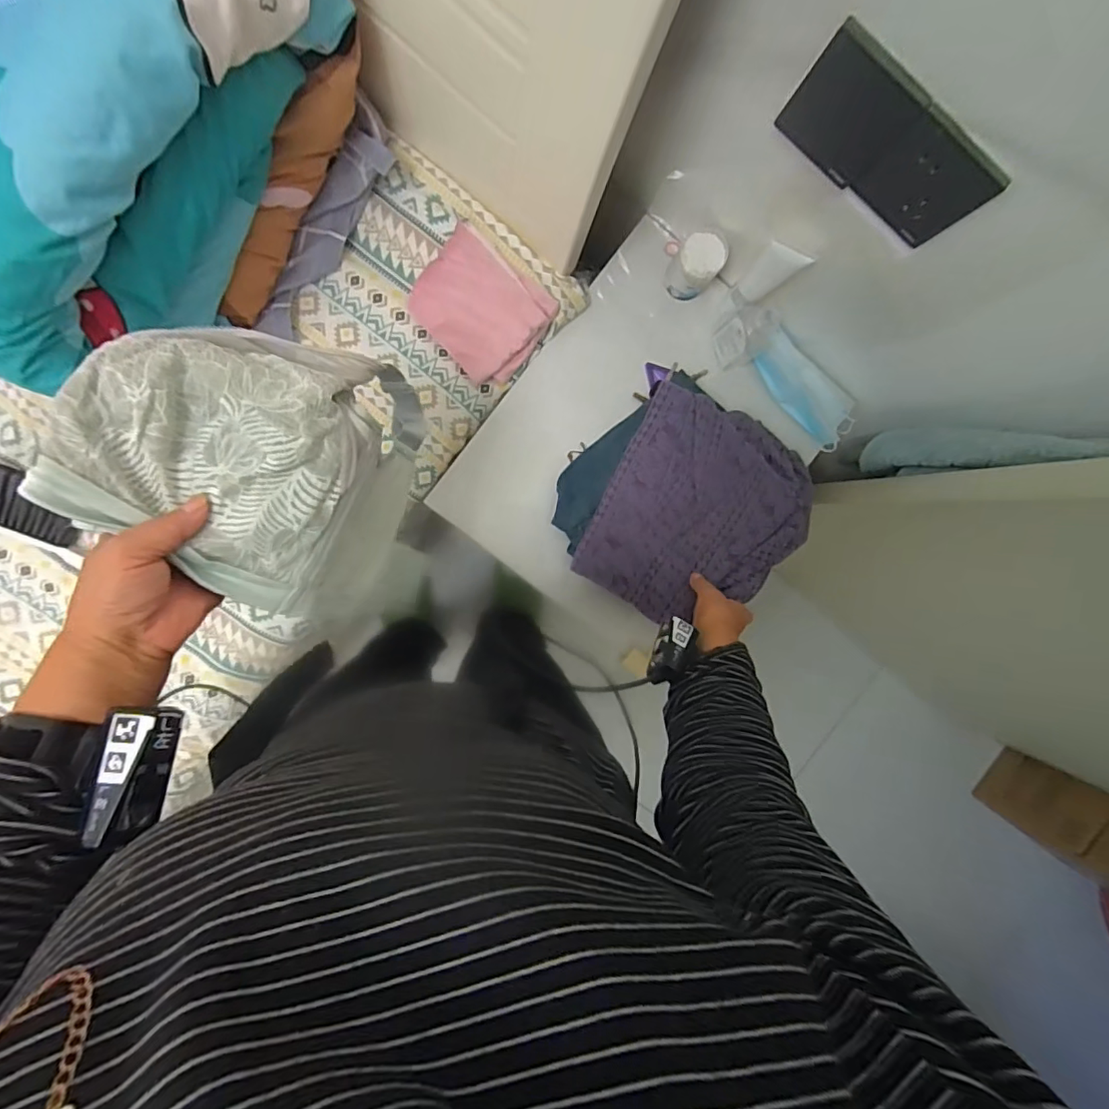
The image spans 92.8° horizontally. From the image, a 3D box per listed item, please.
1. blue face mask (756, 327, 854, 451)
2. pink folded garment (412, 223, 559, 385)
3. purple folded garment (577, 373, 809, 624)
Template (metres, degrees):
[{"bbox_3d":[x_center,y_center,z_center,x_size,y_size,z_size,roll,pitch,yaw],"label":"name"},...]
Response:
[{"bbox_3d":[0.340,-0.224,0.709,0.162,0.023,0.077,41,89,-8],"label":"blue face mask"},{"bbox_3d":[-0.090,-0.301,0.648,0.148,0.034,0.130,42,111,-8],"label":"pink folded garment"},{"bbox_3d":[0.182,-0.047,0.656,0.231,0.043,0.261,26,90,-10],"label":"purple folded garment"}]

